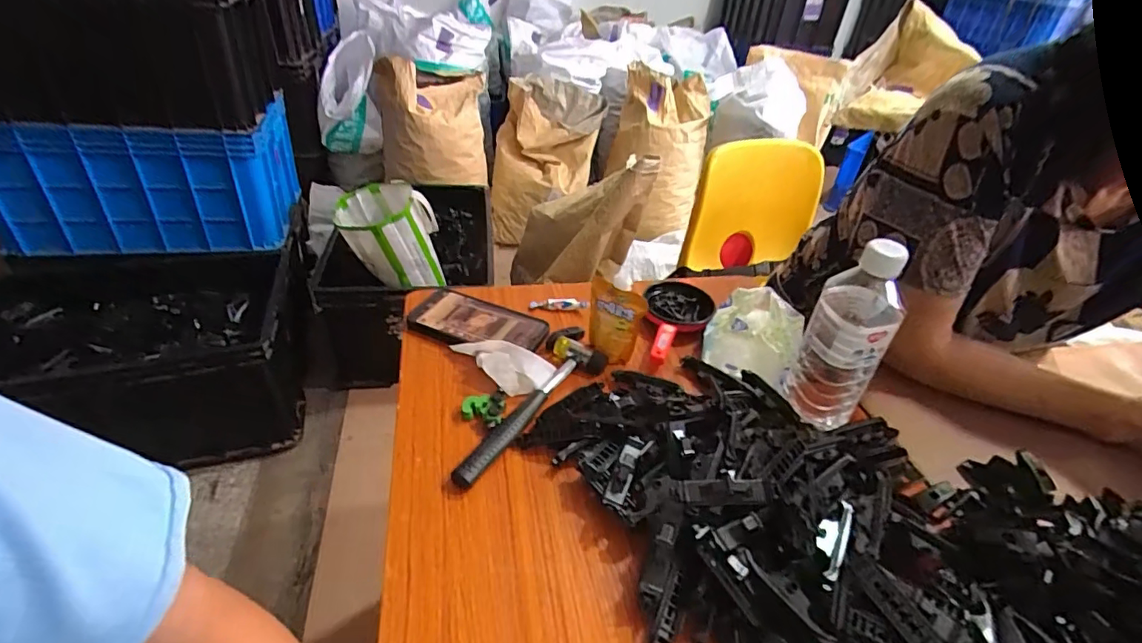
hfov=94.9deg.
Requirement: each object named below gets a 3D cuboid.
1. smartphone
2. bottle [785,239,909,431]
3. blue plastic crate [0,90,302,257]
[{"bbox_3d":[-0.112,0.002,0.628,0.161,0.009,0.084,17,39,15],"label":"smartphone"},{"bbox_3d":[0.259,0.018,0.495,0.070,0.194,0.065,26,42,25],"label":"bottle"},{"bbox_3d":[-1.059,-0.389,1.340,0.597,0.307,0.361,-6,38,-14],"label":"blue plastic crate"}]

